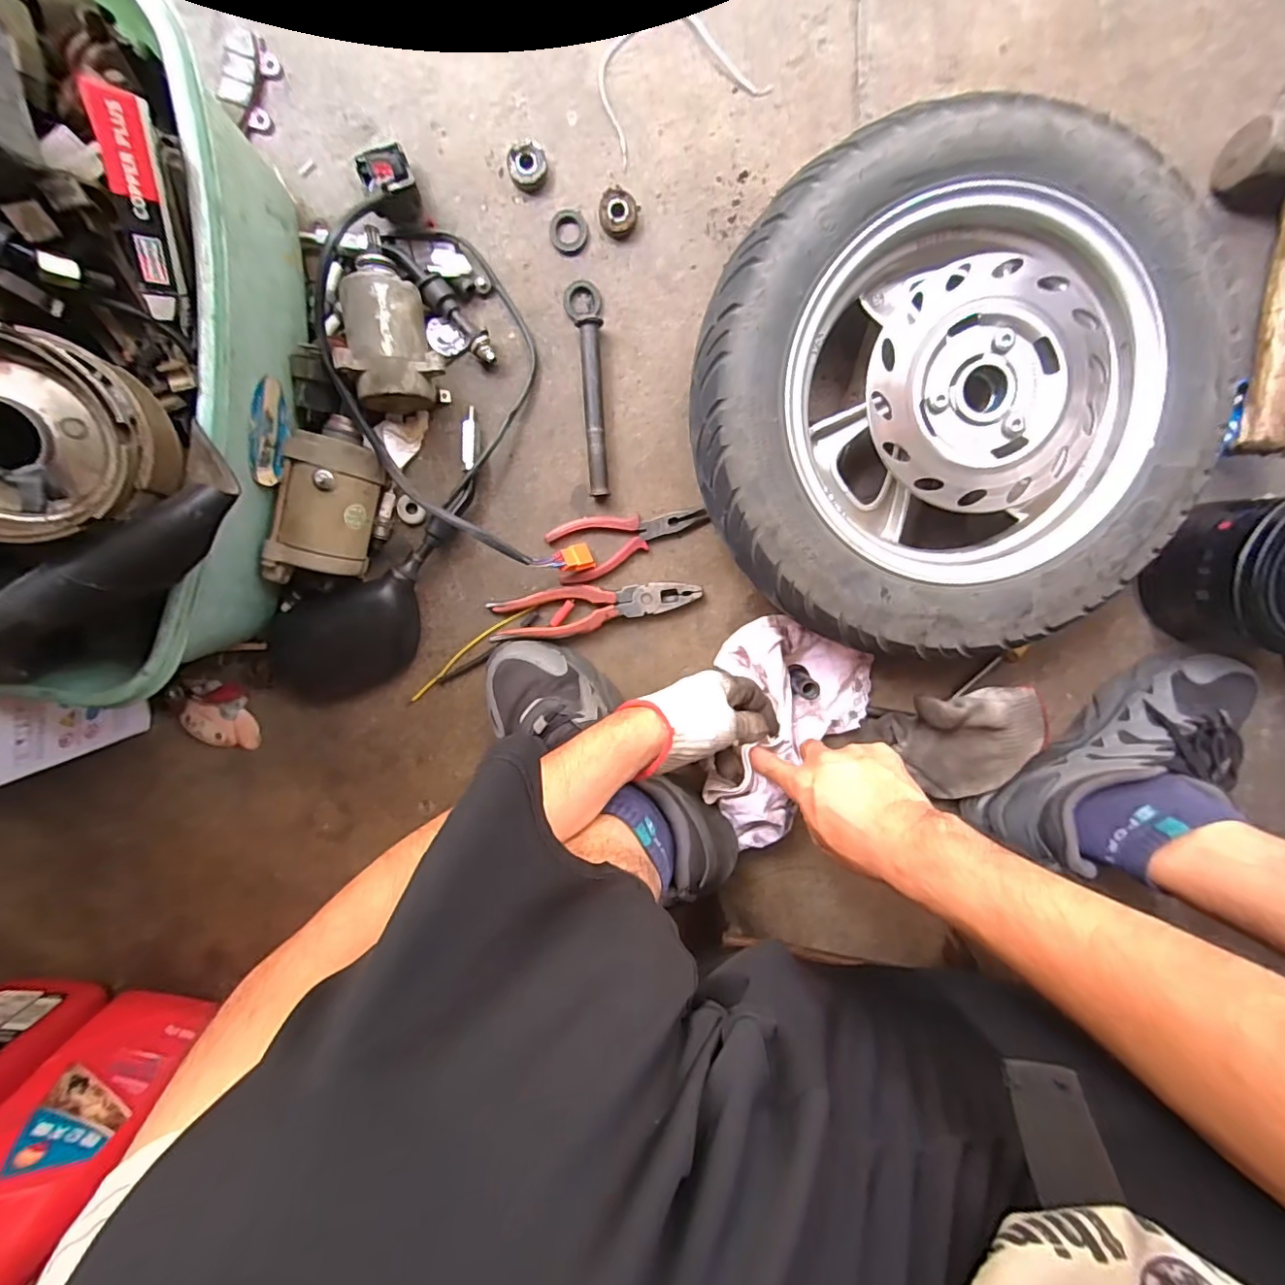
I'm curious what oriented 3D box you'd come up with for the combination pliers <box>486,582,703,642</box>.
[{"bbox_3d":[-0.042,-0.032,0.499,0.188,0.018,0.043,-8,99,0],"label":"combination pliers"}]

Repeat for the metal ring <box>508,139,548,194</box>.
[{"bbox_3d":[-0.093,-0.386,0.441,0.031,0.010,0.030,0,98,-1],"label":"metal ring"}]

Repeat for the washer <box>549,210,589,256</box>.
[{"bbox_3d":[-0.061,-0.340,0.450,0.030,0.007,0.033,0,98,-1],"label":"washer"}]

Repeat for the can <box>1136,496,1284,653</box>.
[{"bbox_3d":[0.525,-0.061,0.469,0.127,0.095,0.122,0,98,-1],"label":"can"}]

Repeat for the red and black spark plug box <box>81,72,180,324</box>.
[{"bbox_3d":[-0.269,-0.231,0.293,0.017,0.025,0.097,31,124,28],"label":"red and black spark plug box"}]

